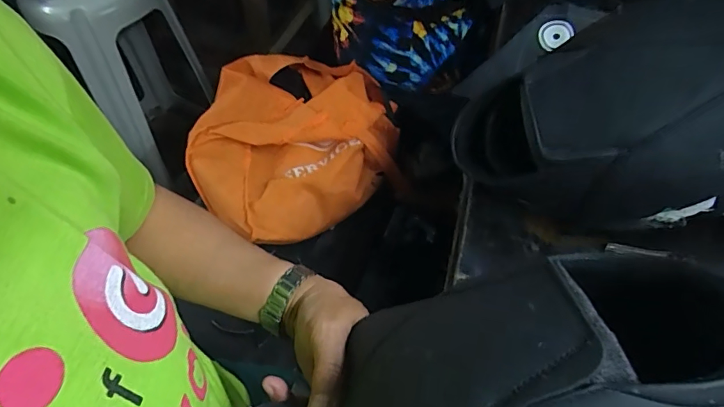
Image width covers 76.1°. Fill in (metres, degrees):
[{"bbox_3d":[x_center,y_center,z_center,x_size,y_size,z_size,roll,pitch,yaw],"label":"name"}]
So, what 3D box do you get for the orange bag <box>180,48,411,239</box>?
[{"bbox_3d":[-0.103,-0.109,0.711,0.306,0.079,0.329,-15,53,-11],"label":"orange bag"}]

